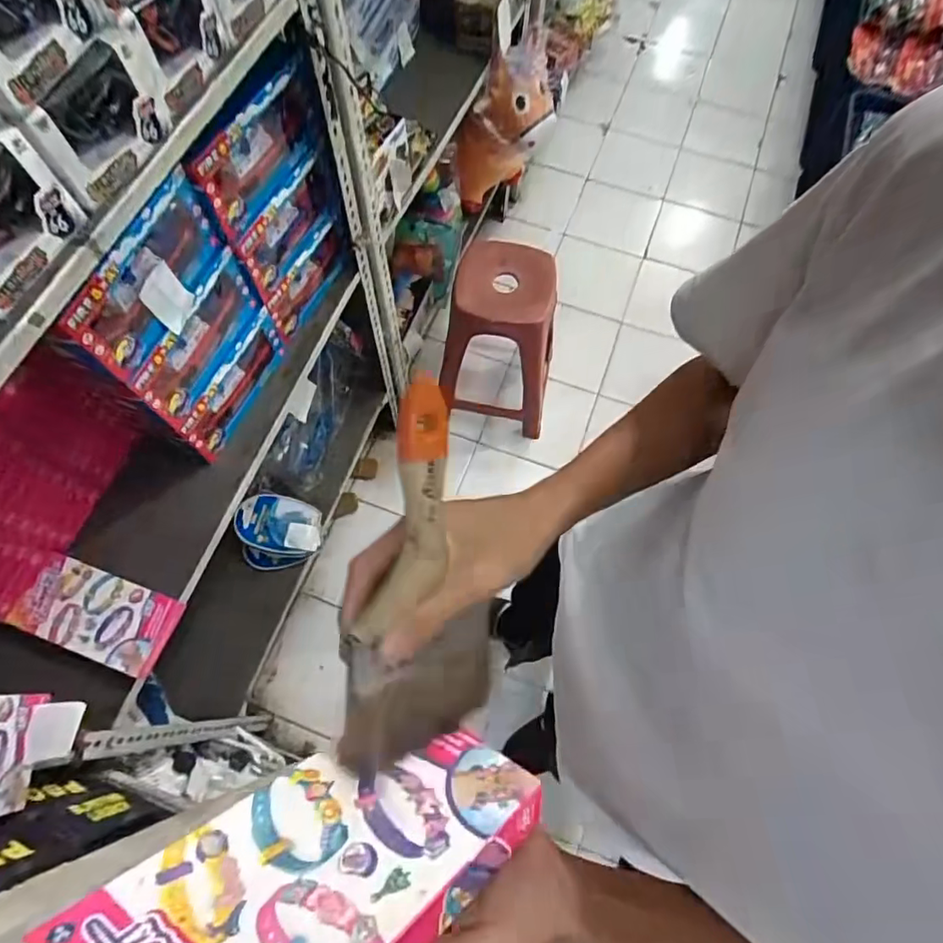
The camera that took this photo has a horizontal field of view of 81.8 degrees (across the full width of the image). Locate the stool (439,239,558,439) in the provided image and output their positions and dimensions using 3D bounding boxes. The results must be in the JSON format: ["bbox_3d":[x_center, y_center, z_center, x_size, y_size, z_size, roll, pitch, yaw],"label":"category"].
[{"bbox_3d":[0.091,-0.341,1.522,0.287,0.462,0.333,8,68,2],"label":"stool"}]

